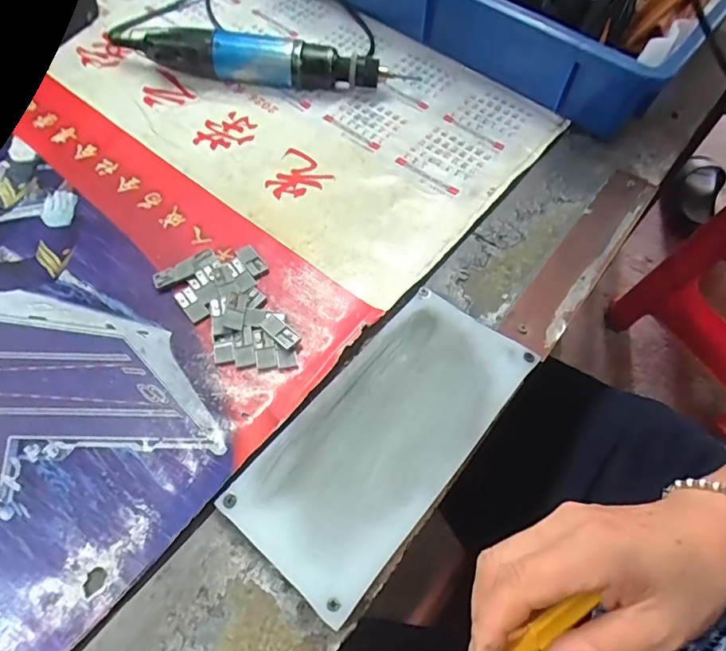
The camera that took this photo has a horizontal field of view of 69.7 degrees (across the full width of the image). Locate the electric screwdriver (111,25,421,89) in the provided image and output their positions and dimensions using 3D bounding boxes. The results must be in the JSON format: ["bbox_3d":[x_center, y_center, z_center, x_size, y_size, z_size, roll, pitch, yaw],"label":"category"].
[{"bbox_3d":[-0.096,-0.241,0.471,0.264,0.041,0.048,5,59,1],"label":"electric screwdriver"}]

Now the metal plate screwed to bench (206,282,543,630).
[{"bbox_3d":[0.015,0.061,0.318,0.094,0.009,0.195,37,64,18],"label":"metal plate screwed to bench"}]

